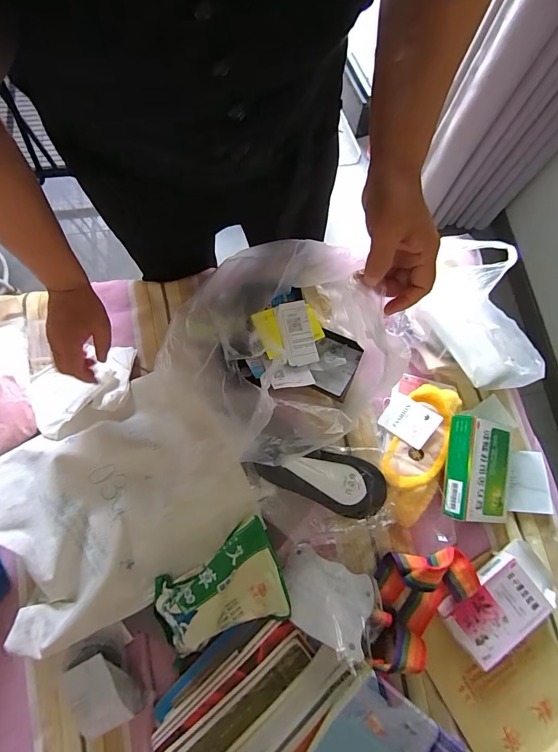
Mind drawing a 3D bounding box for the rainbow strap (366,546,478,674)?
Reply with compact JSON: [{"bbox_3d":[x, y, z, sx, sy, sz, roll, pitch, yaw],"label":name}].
[{"bbox_3d":[0.204,0.323,0.502,0.121,0.086,0.169,20,77,3],"label":"rainbow strap"}]

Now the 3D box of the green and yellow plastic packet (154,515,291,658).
[{"bbox_3d":[-0.082,0.285,0.476,0.170,0.047,0.130,-22,79,-6],"label":"green and yellow plastic packet"}]

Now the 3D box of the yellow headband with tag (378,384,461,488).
[{"bbox_3d":[0.218,0.092,0.571,0.102,0.048,0.179,24,78,4],"label":"yellow headband with tag"}]

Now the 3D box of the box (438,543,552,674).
[{"bbox_3d":[0.331,0.333,0.522,0.170,0.025,0.096,-34,80,-9],"label":"box"}]

